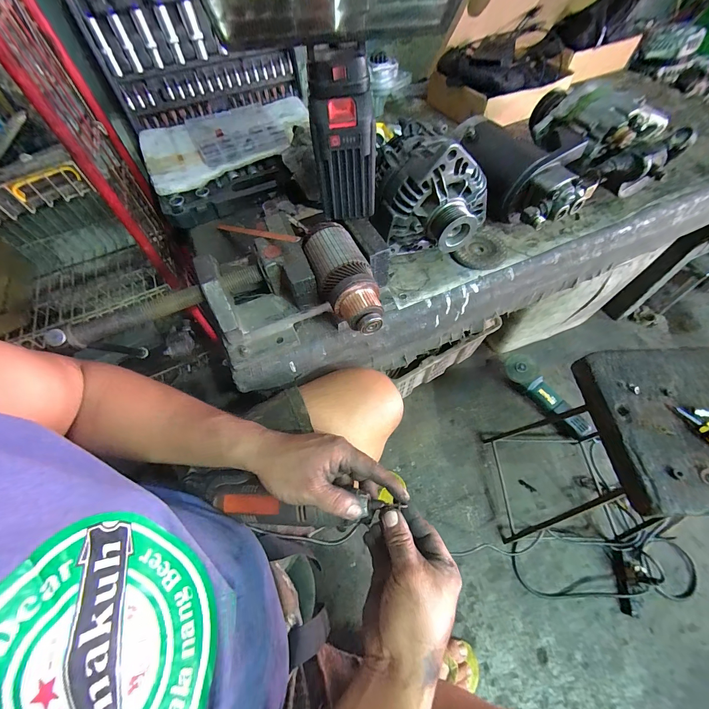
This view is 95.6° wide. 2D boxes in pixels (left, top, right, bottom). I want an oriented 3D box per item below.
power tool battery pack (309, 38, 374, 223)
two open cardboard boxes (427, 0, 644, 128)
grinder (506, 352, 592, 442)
[{"bbox_3d":[-0.012,-0.257,0.397,0.075,0.167,0.055,-2,59,1],"label":"power tool battery pack"},{"bbox_3d":[0.476,-0.776,0.755,0.617,0.221,0.212,-34,64,-17],"label":"two open cardboard boxes"},{"bbox_3d":[0.568,0.122,0.962,0.083,0.086,0.287,-35,64,-18],"label":"grinder"}]

